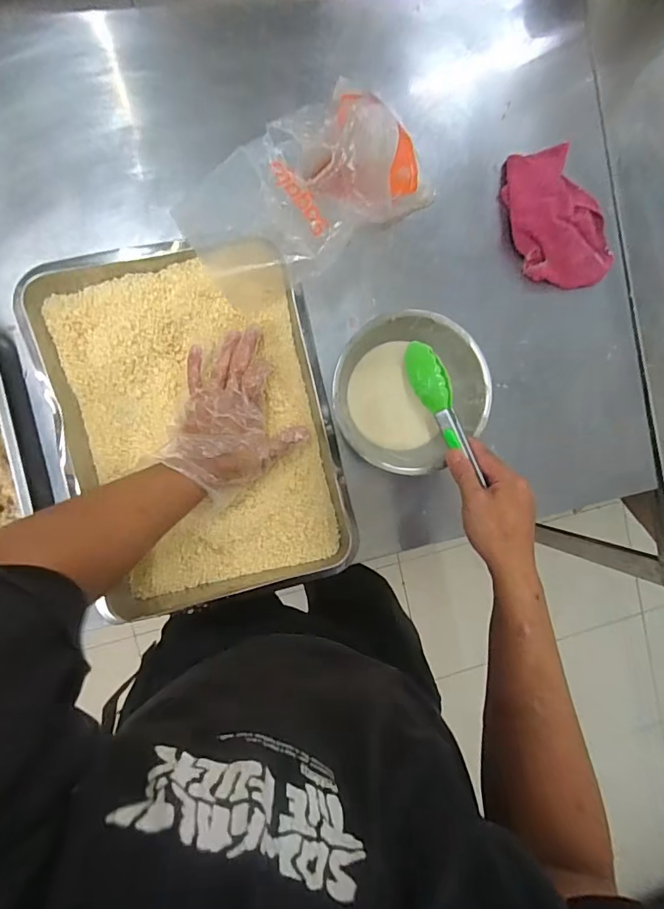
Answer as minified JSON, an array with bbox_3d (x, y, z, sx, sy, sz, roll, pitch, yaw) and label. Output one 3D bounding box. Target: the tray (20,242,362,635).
[{"bbox_3d":[-0.145,-0.027,0.520,0.285,0.058,0.386,-16,94,-8],"label":"tray"}]

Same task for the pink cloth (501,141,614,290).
[{"bbox_3d":[0.279,-0.291,0.583,0.112,0.037,0.170,-18,94,-7],"label":"pink cloth"}]

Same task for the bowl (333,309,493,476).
[{"bbox_3d":[0.083,-0.067,0.545,0.168,0.076,0.165,0,93,-10],"label":"bowl"}]

